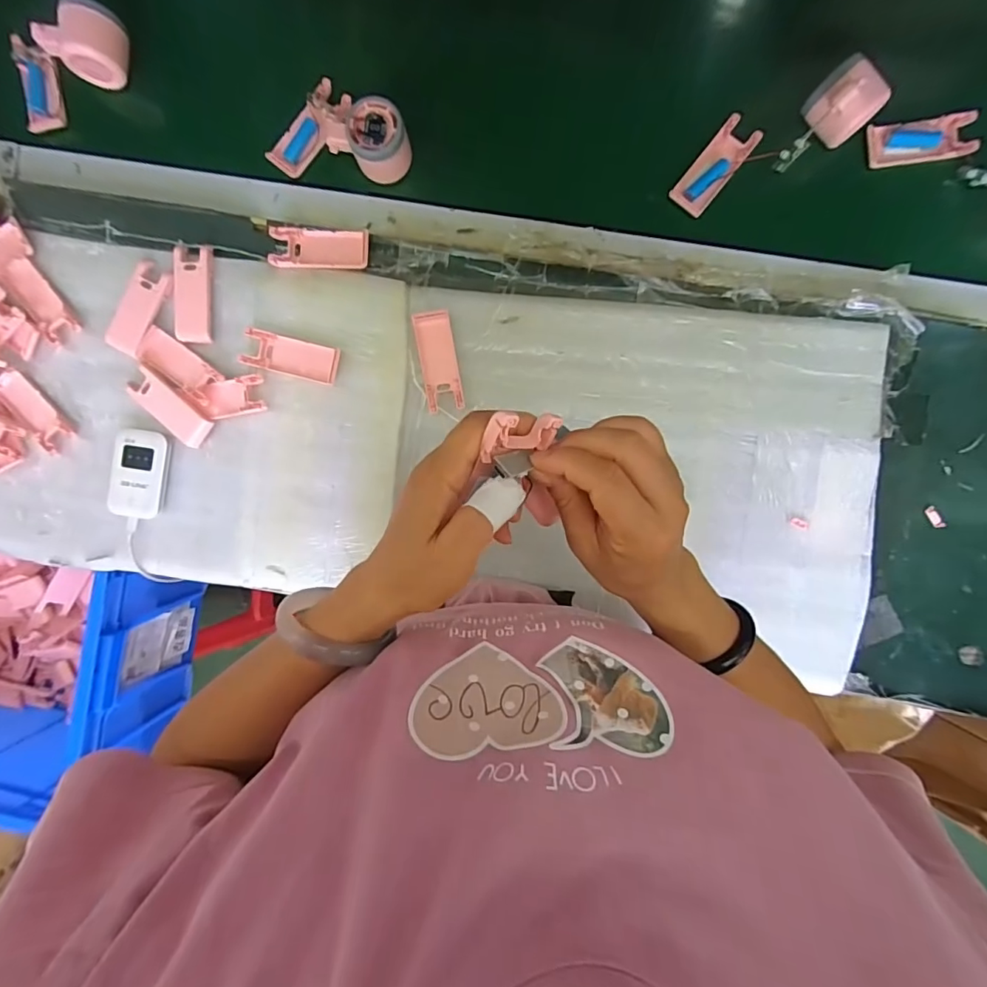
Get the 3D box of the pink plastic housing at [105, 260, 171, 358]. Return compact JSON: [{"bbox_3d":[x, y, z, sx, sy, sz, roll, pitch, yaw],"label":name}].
[{"bbox_3d":[-0.391,-0.203,0.549,0.043,0.008,0.099,32,94,1],"label":"pink plastic housing"}]

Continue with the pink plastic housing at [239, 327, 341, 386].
[{"bbox_3d":[-0.218,-0.147,0.538,0.104,0.011,0.040,15,93,2],"label":"pink plastic housing"}]

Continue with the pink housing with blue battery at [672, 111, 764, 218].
[{"bbox_3d":[0.230,-0.339,0.521,0.041,0.013,0.101,39,94,0],"label":"pink housing with blue battery"}]

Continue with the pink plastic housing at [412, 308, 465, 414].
[{"bbox_3d":[-0.059,-0.142,0.540,0.039,0.010,0.104,-10,92,3],"label":"pink plastic housing"}]

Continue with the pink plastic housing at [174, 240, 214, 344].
[{"bbox_3d":[-0.326,-0.218,0.545,0.042,0.008,0.104,3,93,2],"label":"pink plastic housing"}]

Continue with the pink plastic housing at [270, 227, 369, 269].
[{"bbox_3d":[-0.187,-0.263,0.537,0.104,0.009,0.045,1,93,2],"label":"pink plastic housing"}]

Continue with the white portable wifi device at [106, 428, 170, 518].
[{"bbox_3d":[-0.394,-0.022,0.555,0.060,0.014,0.095,10,93,2],"label":"white portable wifi device"}]

